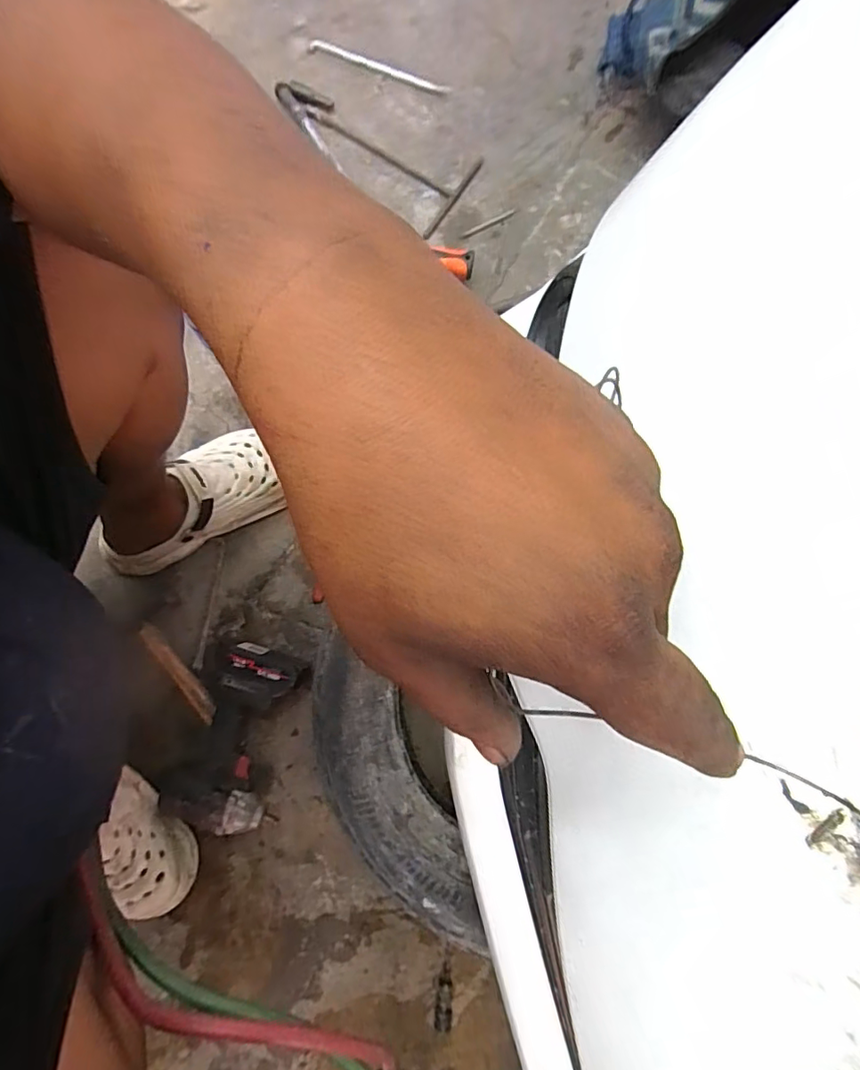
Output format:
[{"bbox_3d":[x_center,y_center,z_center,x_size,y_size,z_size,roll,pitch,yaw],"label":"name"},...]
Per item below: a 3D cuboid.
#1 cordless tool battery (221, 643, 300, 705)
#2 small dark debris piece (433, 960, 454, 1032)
[{"bbox_3d":[-0.228,0.187,0.699,0.101,0.078,0.066,21,77,0],"label":"cordless tool battery"},{"bbox_3d":[0.019,0.607,0.675,0.021,0.017,0.079,6,77,-3],"label":"small dark debris piece"}]

